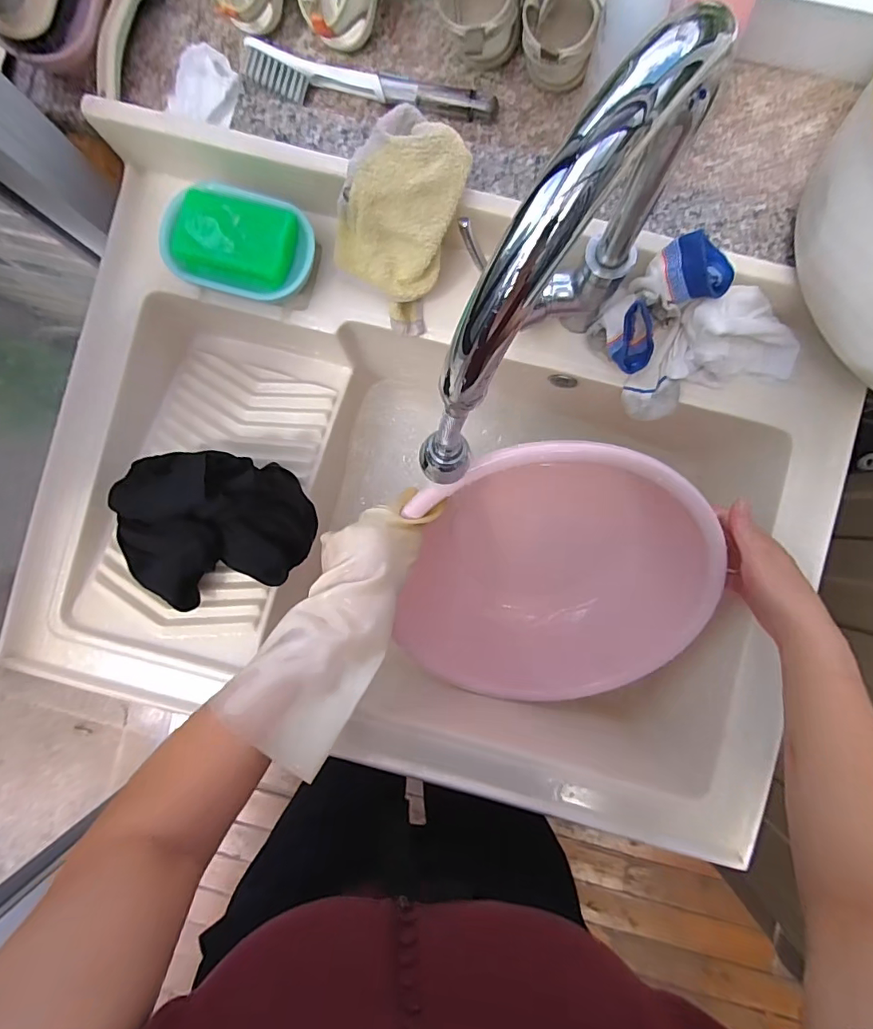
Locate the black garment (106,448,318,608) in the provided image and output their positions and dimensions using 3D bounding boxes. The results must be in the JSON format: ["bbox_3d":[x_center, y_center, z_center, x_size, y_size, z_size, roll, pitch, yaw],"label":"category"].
[{"bbox_3d":[-0.224,0.012,0.488,0.177,0.087,0.141,-6,88,2],"label":"black garment"}]

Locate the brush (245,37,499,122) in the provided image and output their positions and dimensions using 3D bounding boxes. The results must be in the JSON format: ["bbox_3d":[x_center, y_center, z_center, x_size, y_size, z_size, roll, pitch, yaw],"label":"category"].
[{"bbox_3d":[-0.062,-0.415,0.480,0.239,0.044,0.032,6,89,2],"label":"brush"}]

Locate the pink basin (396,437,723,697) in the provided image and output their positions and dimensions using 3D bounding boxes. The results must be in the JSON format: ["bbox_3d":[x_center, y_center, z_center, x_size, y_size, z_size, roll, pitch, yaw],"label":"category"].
[{"bbox_3d":[0.105,0.070,0.525,0.335,0.120,0.287,-21,86,14],"label":"pink basin"}]

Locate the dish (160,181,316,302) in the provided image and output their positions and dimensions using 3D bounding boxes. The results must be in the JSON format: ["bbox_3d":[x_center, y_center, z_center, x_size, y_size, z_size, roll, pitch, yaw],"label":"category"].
[{"bbox_3d":[-0.194,-0.267,0.490,0.146,0.047,0.092,17,89,2],"label":"dish"}]

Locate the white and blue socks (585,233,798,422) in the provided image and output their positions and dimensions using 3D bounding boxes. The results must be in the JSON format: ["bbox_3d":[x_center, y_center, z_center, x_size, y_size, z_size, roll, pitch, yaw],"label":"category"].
[{"bbox_3d":[0.248,-0.168,0.462,0.152,0.085,0.145,-31,88,1],"label":"white and blue socks"}]

